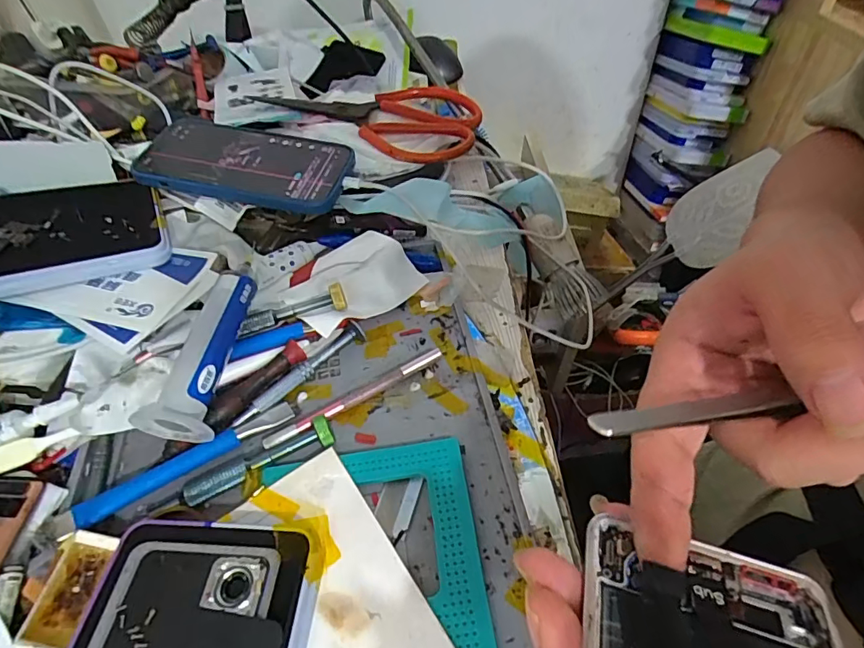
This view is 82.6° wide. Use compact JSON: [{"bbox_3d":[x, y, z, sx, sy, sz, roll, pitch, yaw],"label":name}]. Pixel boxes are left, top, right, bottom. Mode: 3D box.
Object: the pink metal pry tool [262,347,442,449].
[{"bbox_3d":[-0.046,0.043,0.298,0.116,0.007,0.010,-27,52,-18],"label":"pink metal pry tool"}]

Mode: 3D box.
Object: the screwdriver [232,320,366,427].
[{"bbox_3d":[-0.082,0.028,0.305,0.094,0.010,0.009,-37,56,-25],"label":"screwdriver"}]

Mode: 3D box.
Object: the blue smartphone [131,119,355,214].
[{"bbox_3d":[-0.152,-0.132,0.399,0.168,0.010,0.083,10,53,5],"label":"blue smartphone"}]

